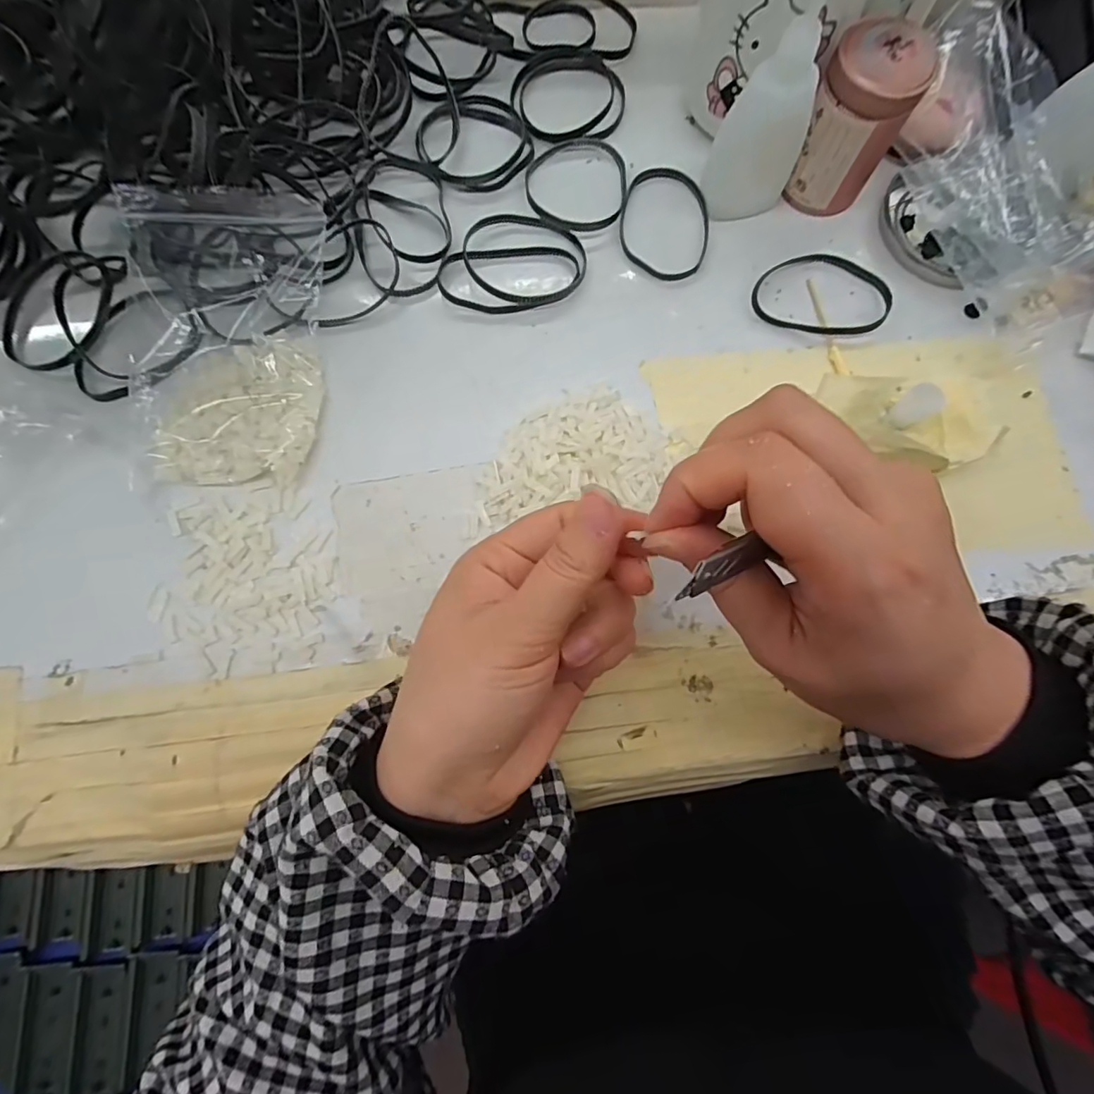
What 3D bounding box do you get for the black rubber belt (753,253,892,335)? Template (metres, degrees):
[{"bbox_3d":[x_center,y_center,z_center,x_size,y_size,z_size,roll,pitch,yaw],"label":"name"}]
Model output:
[{"bbox_3d":[0.145,-0.133,0.279,0.071,0.005,0.045,14,79,2],"label":"black rubber belt"}]

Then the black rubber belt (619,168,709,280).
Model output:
[{"bbox_3d":[0.064,-0.176,0.286,0.049,0.004,0.067,9,79,1],"label":"black rubber belt"}]

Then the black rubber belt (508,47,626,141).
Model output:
[{"bbox_3d":[0.012,-0.259,0.302,0.064,0.004,0.065,0,79,-1],"label":"black rubber belt"}]

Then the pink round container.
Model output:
[{"bbox_3d":[0.149,-0.208,0.263,0.045,0.067,0.037,27,80,4],"label":"pink round container"}]

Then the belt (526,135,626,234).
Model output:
[{"bbox_3d":[0.017,-0.198,0.291,0.057,0.005,0.060,0,79,-1],"label":"belt"}]

